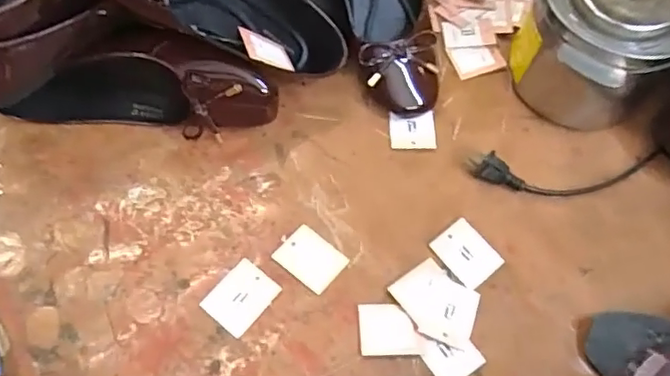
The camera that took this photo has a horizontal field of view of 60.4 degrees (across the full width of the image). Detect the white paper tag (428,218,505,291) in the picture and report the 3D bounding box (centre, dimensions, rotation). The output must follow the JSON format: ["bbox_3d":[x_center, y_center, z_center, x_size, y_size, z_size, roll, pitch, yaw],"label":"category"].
[{"bbox_3d":[0.110,0.054,0.481,0.042,0.004,0.051,-36,73,-19],"label":"white paper tag"}]

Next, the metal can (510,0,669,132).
[{"bbox_3d":[0.231,-0.131,0.506,0.125,0.135,0.115,2,62,-3],"label":"metal can"}]

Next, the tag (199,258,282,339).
[{"bbox_3d":[-0.074,0.085,0.449,0.042,0.004,0.051,37,66,15],"label":"tag"}]

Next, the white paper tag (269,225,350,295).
[{"bbox_3d":[-0.020,0.058,0.470,0.049,0.004,0.040,37,66,15],"label":"white paper tag"}]

